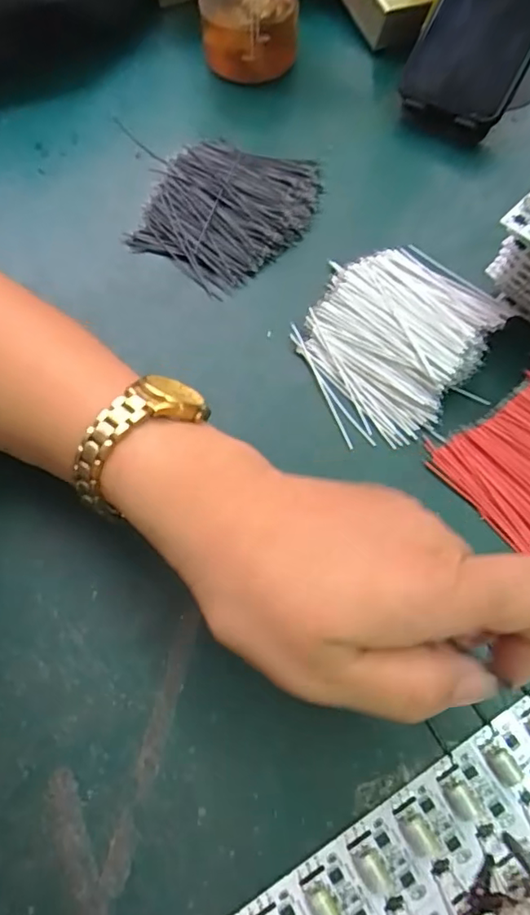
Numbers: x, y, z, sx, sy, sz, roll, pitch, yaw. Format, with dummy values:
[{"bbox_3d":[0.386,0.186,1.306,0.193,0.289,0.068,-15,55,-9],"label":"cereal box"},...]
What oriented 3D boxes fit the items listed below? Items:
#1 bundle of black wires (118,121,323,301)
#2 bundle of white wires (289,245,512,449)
[{"bbox_3d":[-0.027,-0.159,0.361,0.105,0.018,0.109,24,67,12],"label":"bundle of black wires"},{"bbox_3d":[0.073,-0.073,0.315,0.093,0.020,0.128,31,69,15],"label":"bundle of white wires"}]

